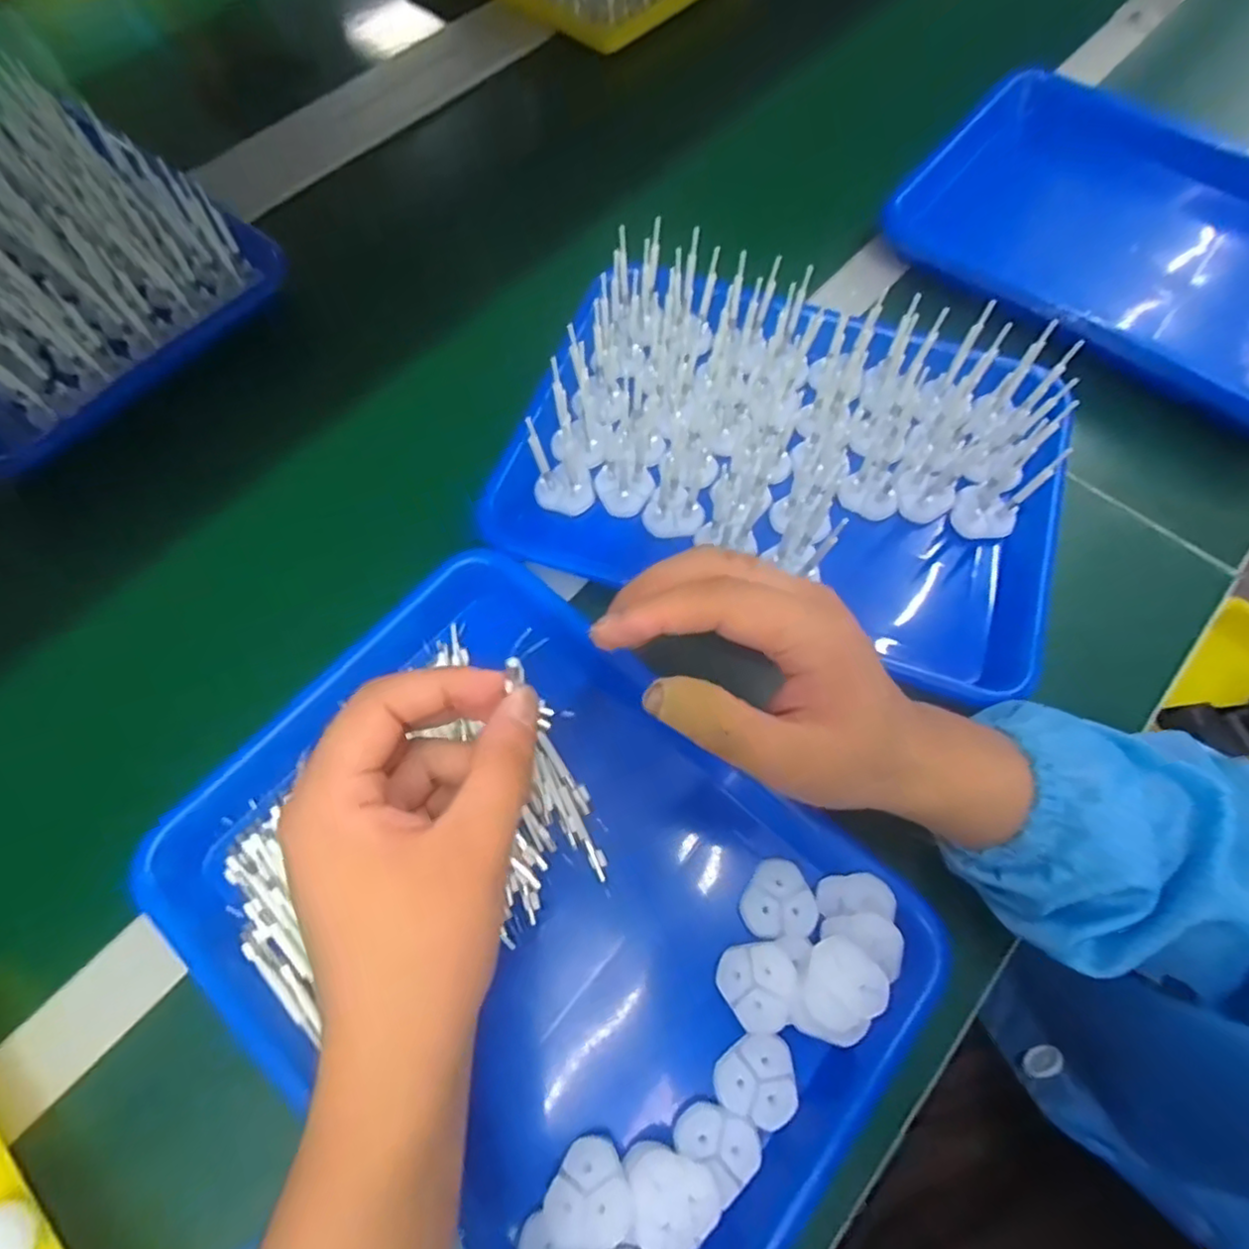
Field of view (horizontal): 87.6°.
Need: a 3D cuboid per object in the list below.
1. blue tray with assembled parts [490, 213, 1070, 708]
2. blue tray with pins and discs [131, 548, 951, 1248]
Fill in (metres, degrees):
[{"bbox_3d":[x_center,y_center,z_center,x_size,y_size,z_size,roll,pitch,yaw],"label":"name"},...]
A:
[{"bbox_3d":[0.104,-0.107,0.422,0.334,0.083,0.247,18,69,7],"label":"blue tray with assembled parts"},{"bbox_3d":[-0.043,0.139,0.319,0.332,0.030,0.247,38,72,15],"label":"blue tray with pins and discs"}]

